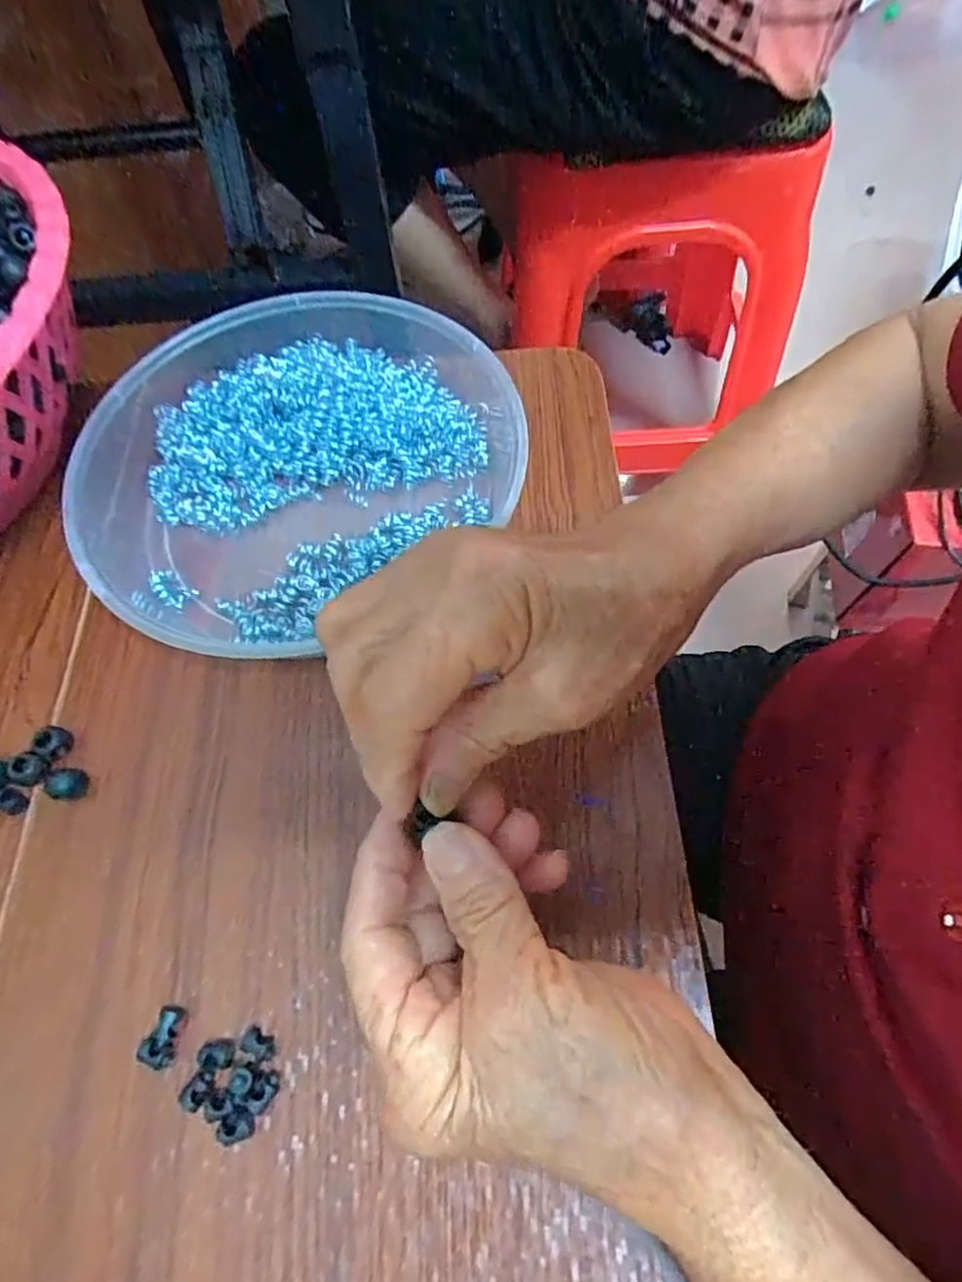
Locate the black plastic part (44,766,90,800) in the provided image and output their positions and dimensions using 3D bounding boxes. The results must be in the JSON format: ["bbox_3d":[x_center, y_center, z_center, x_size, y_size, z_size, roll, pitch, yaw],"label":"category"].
[{"bbox_3d":[-0.189,0.064,0.291,0.013,0.014,0.014,-1,63,2],"label":"black plastic part"}]

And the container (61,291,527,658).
[{"bbox_3d":[-0.101,-0.098,0.343,0.221,0.044,0.202,-1,63,2],"label":"container"}]

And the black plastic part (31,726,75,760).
[{"bbox_3d":[-0.201,0.048,0.300,0.013,0.013,0.014,-1,63,2],"label":"black plastic part"}]

